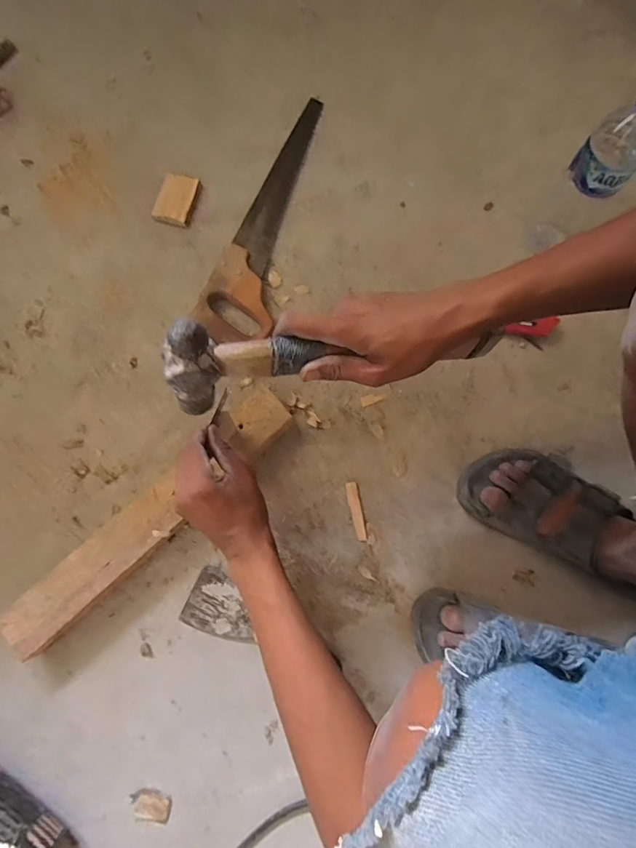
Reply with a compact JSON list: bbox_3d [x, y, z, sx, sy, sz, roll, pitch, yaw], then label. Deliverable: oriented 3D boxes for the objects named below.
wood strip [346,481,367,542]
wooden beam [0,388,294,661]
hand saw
[{"bbox_3d":[0.049,0.111,0.537,0.015,0.004,0.074,-9,79,-3],"label":"wood strip"},{"bbox_3d":[-0.195,0.107,0.513,0.397,0.046,0.063,-43,83,-9],"label":"wooden beam"},{"bbox_3d":[-0.079,-0.307,0.605,0.100,0.031,0.414,12,79,1],"label":"hand saw"}]

